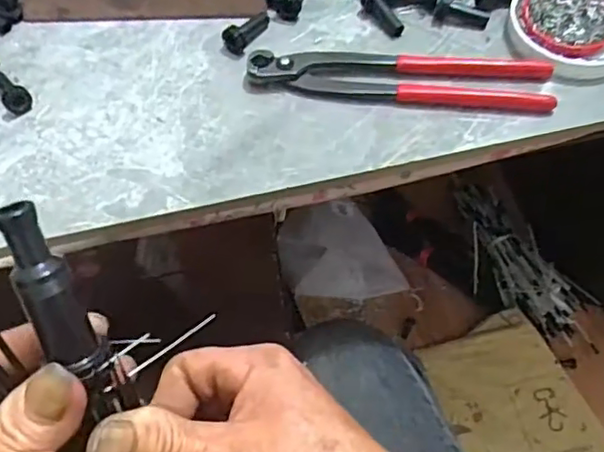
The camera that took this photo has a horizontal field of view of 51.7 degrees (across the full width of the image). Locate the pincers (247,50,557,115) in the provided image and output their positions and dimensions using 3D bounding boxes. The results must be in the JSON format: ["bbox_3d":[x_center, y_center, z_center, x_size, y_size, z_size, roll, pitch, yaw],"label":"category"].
[{"bbox_3d":[0.065,-0.102,0.416,0.198,0.014,0.042,4,60,6],"label":"pincers"}]

